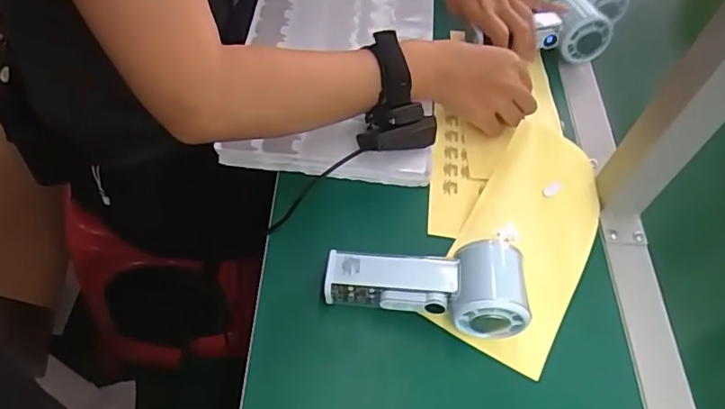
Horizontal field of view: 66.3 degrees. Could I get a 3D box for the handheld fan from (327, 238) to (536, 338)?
[{"bbox_3d":[0.047,0.061,0.428,0.147,0.060,0.056,5,54,2],"label":"handheld fan"}]

